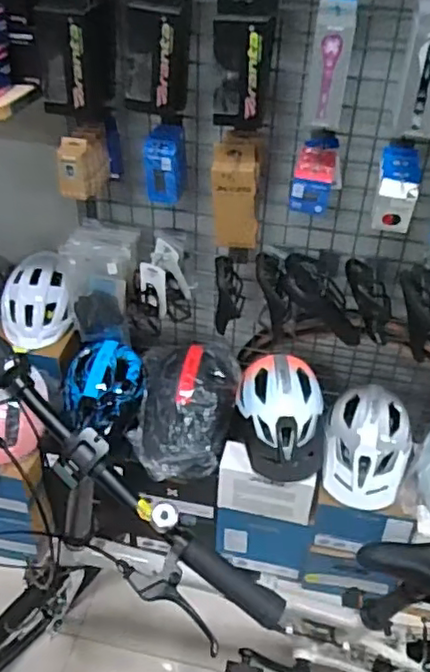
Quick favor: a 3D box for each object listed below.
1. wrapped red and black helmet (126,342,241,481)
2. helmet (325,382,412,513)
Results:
[{"bbox_3d":[-0.082,0.175,1.598,0.263,0.189,0.342,7,39,5],"label":"wrapped red and black helmet"},{"bbox_3d":[0.383,0.268,1.537,0.210,0.170,0.255,13,40,11],"label":"helmet"}]

